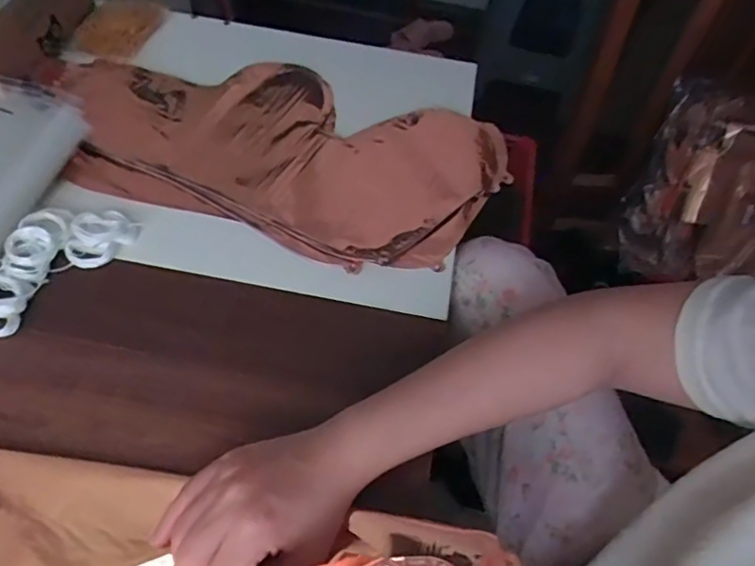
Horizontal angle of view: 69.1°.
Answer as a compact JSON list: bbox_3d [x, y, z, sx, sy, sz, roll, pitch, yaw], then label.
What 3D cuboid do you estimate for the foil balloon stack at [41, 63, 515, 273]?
[{"bbox_3d":[-0.099,-0.133,0.515,0.425,0.024,0.213,14,56,5],"label":"foil balloon stack"}]

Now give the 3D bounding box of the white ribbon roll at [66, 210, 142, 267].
[{"bbox_3d":[-0.225,-0.038,0.442,0.041,0.014,0.054,29,58,14],"label":"white ribbon roll"}]

